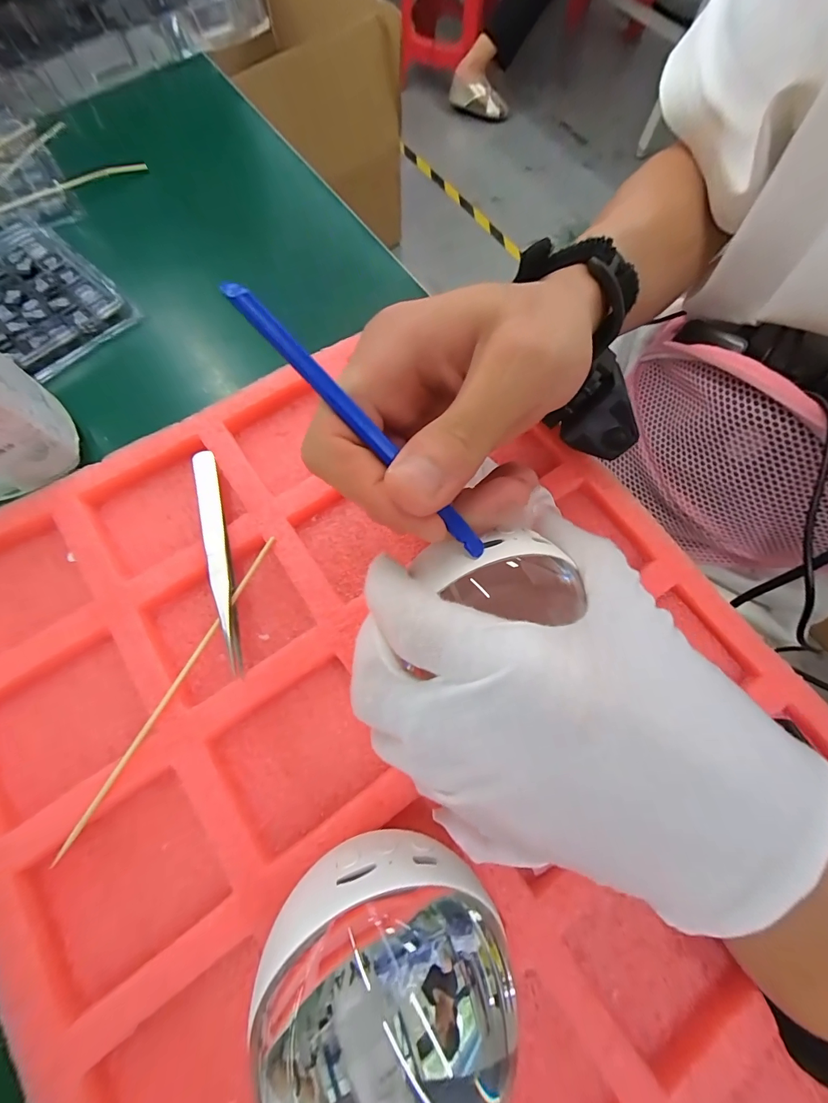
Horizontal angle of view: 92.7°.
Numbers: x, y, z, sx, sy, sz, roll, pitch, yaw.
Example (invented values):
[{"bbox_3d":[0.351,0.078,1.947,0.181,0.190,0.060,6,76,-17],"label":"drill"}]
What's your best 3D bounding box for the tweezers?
[{"bbox_3d":[-0.094,0.000,0.190,0.010,0.005,0.112,-16,72,-7],"label":"tweezers"}]

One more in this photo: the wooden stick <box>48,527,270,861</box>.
[{"bbox_3d":[-0.102,0.055,0.170,0.004,0.004,0.144,26,72,7],"label":"wooden stick"}]

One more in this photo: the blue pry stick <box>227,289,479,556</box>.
[{"bbox_3d":[-0.014,-0.037,0.120,0.105,0.004,0.006,45,73,-12],"label":"blue pry stick"}]

